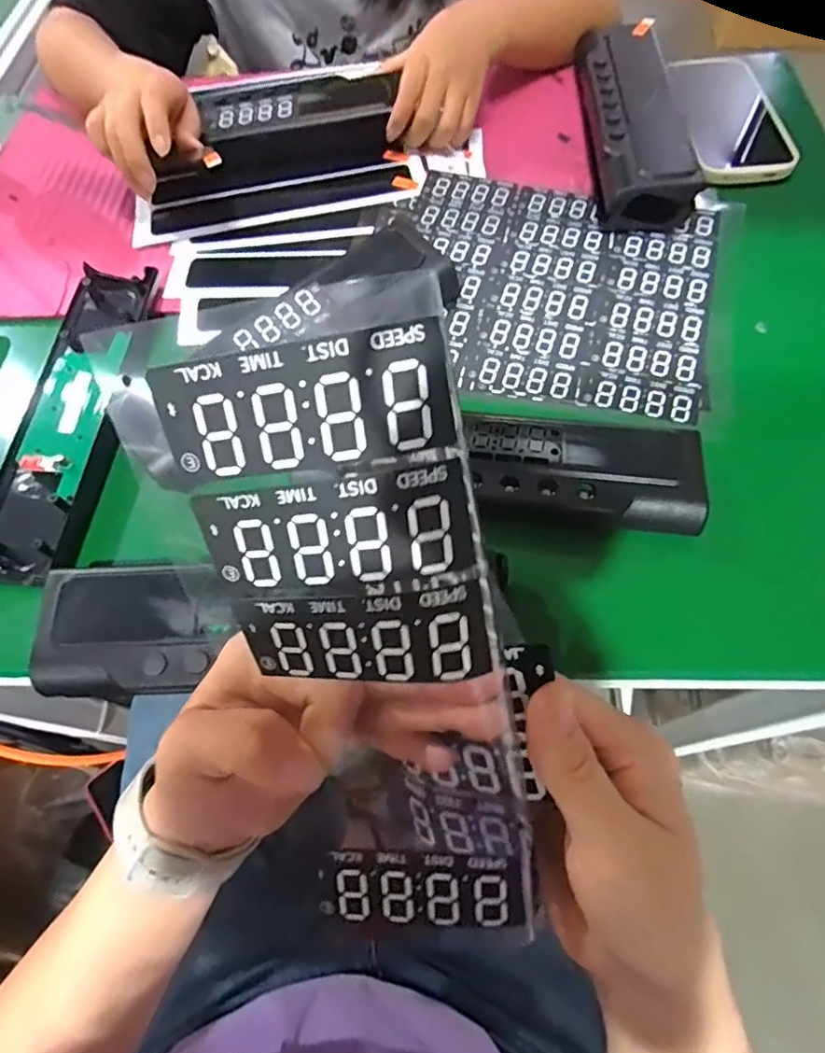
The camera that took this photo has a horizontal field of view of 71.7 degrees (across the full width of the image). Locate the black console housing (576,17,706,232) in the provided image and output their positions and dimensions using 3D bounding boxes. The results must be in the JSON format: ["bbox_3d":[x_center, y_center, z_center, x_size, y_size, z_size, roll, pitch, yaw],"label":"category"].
[{"bbox_3d":[0.183,-0.341,0.476,0.072,0.035,0.245,1,64,4],"label":"black console housing"}]

